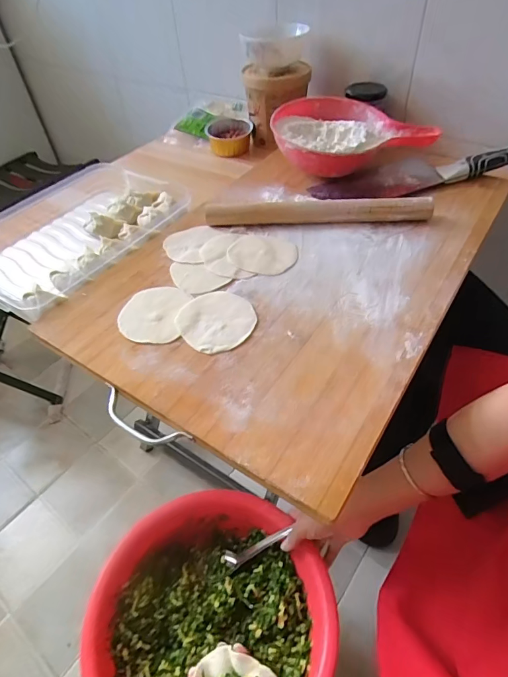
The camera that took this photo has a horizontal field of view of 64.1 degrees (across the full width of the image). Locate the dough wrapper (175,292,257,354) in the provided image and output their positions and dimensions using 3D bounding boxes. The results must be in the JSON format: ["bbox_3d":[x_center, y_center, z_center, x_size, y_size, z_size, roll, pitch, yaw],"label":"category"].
[{"bbox_3d":[-0.037,-0.020,0.415,0.077,0.006,0.081,-2,47,2],"label":"dough wrapper"}]

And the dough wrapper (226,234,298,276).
[{"bbox_3d":[0.010,-0.103,0.487,0.080,0.008,0.069,9,50,4],"label":"dough wrapper"}]

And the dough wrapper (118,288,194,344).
[{"bbox_3d":[-0.106,-0.028,0.428,0.066,0.004,0.080,1,46,6],"label":"dough wrapper"}]

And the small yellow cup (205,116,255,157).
[{"bbox_3d":[-0.042,-0.356,0.709,0.078,0.040,0.063,-19,49,-12],"label":"small yellow cup"}]

